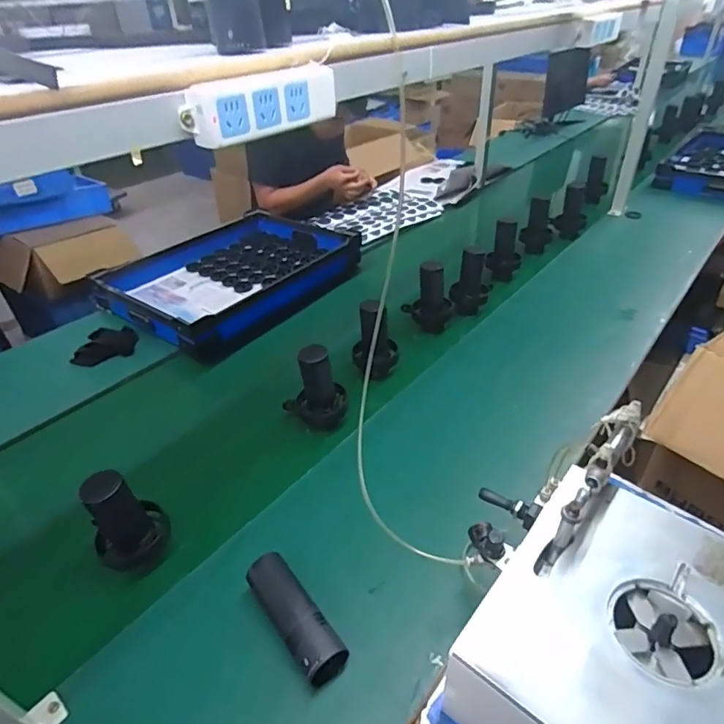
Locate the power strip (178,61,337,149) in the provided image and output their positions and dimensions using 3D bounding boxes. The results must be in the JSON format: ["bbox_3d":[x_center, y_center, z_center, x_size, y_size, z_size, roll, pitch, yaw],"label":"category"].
[{"bbox_3d":[-0.097,-0.265,0.503,0.043,0.050,0.185,25,44,29],"label":"power strip"}]

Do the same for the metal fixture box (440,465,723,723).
[{"bbox_3d":[0.299,0.323,0.524,0.307,0.161,0.298,27,46,32],"label":"metal fixture box"}]

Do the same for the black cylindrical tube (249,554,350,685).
[{"bbox_3d":[-0.087,0.326,0.627,0.057,0.056,0.166,-28,44,-29],"label":"black cylindrical tube"}]

